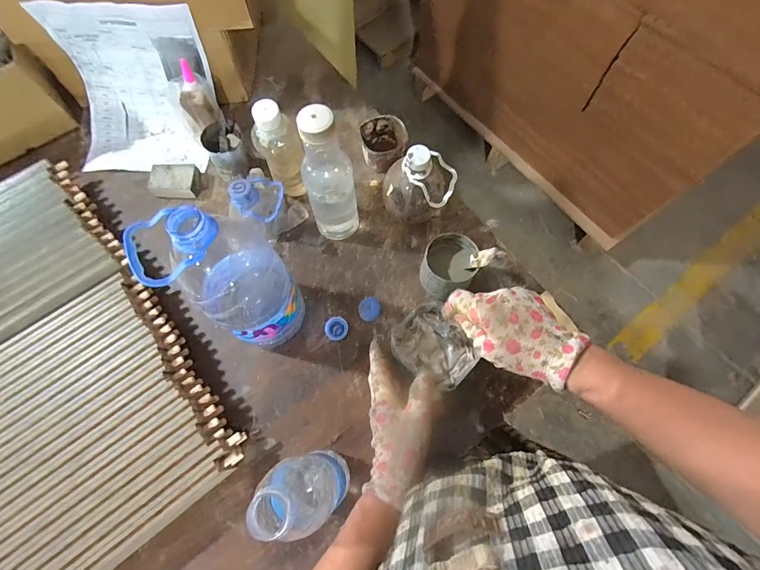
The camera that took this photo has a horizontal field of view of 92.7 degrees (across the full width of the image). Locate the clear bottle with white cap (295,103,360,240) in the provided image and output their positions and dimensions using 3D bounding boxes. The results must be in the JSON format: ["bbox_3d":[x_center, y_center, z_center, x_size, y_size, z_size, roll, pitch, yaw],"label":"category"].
[{"bbox_3d":[-0.065,-0.132,0.471,0.062,0.208,0.059,0,69,1],"label":"clear bottle with white cap"}]

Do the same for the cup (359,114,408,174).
[{"bbox_3d":[0.007,-0.229,0.597,0.074,0.047,0.088,-7,69,-2],"label":"cup"}]

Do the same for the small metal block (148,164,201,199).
[{"bbox_3d":[-0.327,-0.165,0.580,0.068,0.020,0.057,-2,69,0],"label":"small metal block"}]

